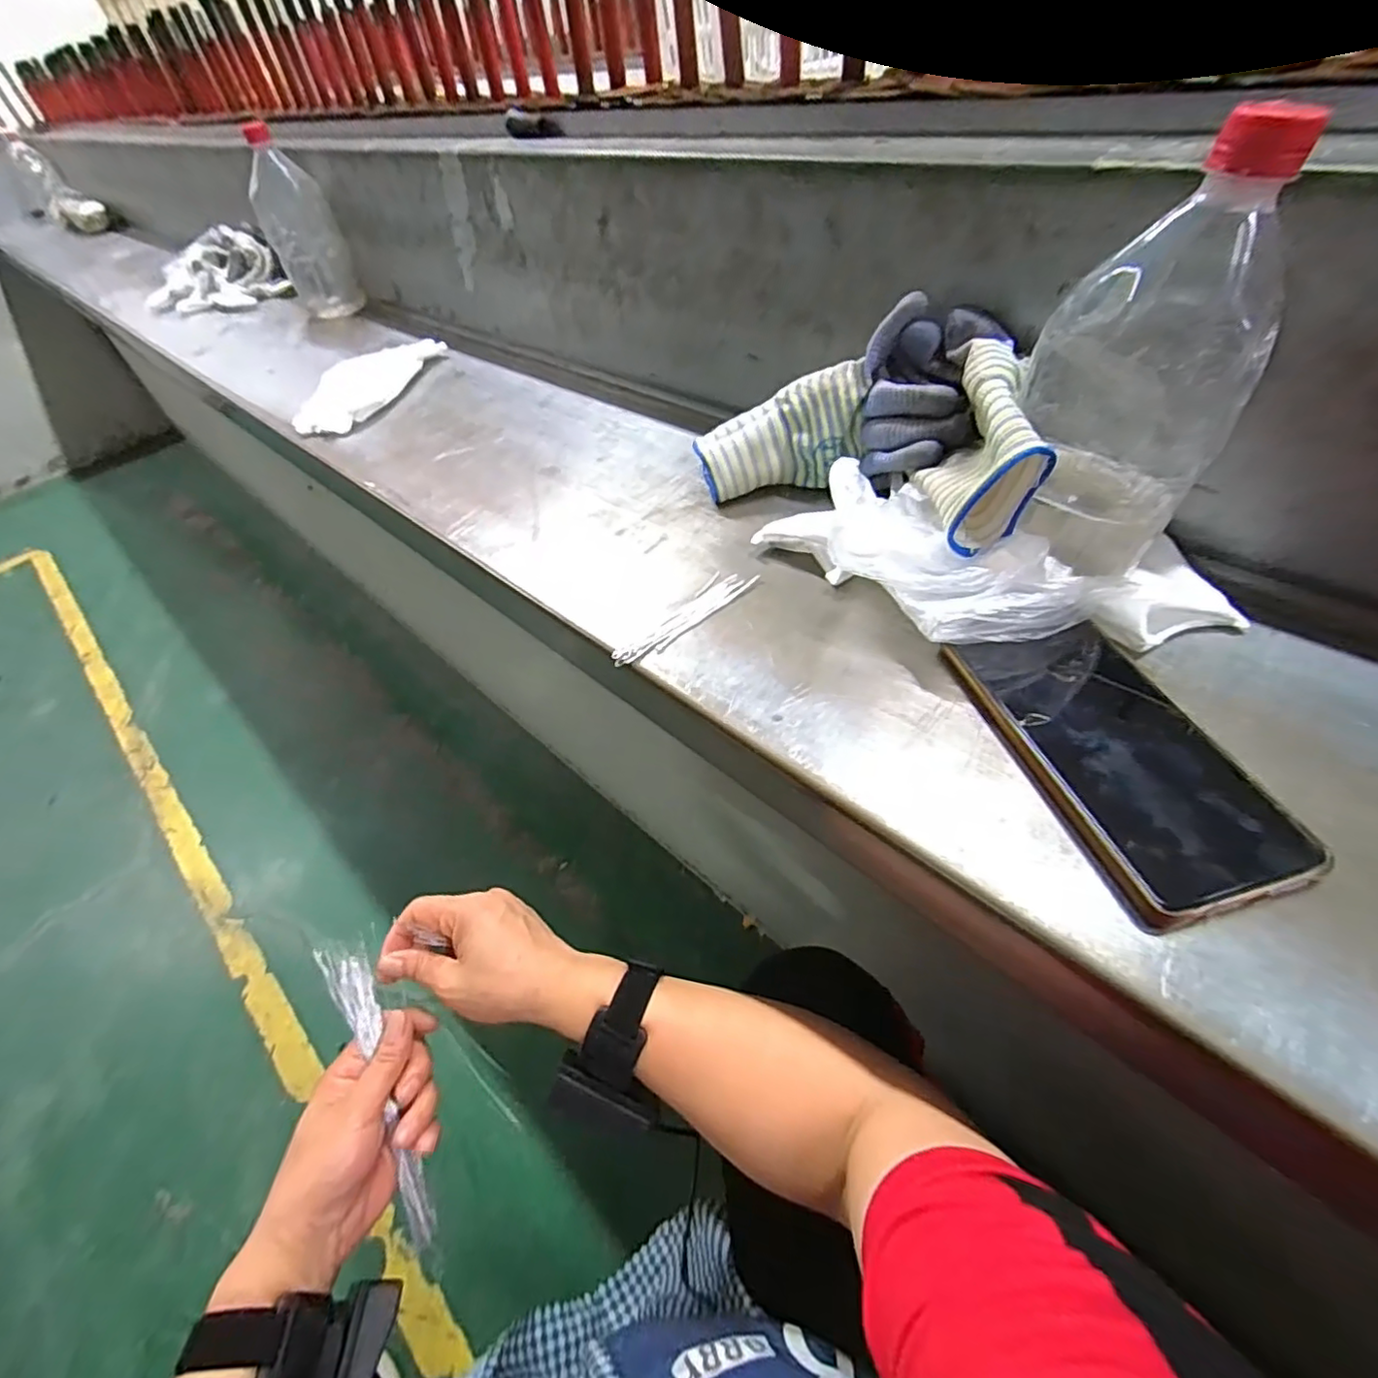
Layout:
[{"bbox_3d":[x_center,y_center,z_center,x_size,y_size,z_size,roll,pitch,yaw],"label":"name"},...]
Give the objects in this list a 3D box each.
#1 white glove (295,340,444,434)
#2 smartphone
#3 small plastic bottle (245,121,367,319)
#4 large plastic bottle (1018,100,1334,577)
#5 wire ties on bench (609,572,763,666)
[{"bbox_3d":[-0.359,-0.344,0.685,0.083,0.023,0.202,6,49,12],"label":"white glove"},{"bbox_3d":[0.193,0.023,0.286,0.078,0.016,0.162,-13,48,-5],"label":"smartphone"},{"bbox_3d":[-0.535,-0.629,0.848,0.085,0.195,0.070,-30,51,-19],"label":"small plastic bottle"},{"bbox_3d":[0.212,-0.144,0.297,0.084,0.194,0.069,20,53,23],"label":"large plastic bottle"},{"bbox_3d":[-0.002,-0.046,0.385,0.105,0.004,0.026,-39,55,-25],"label":"wire ties on bench"}]

